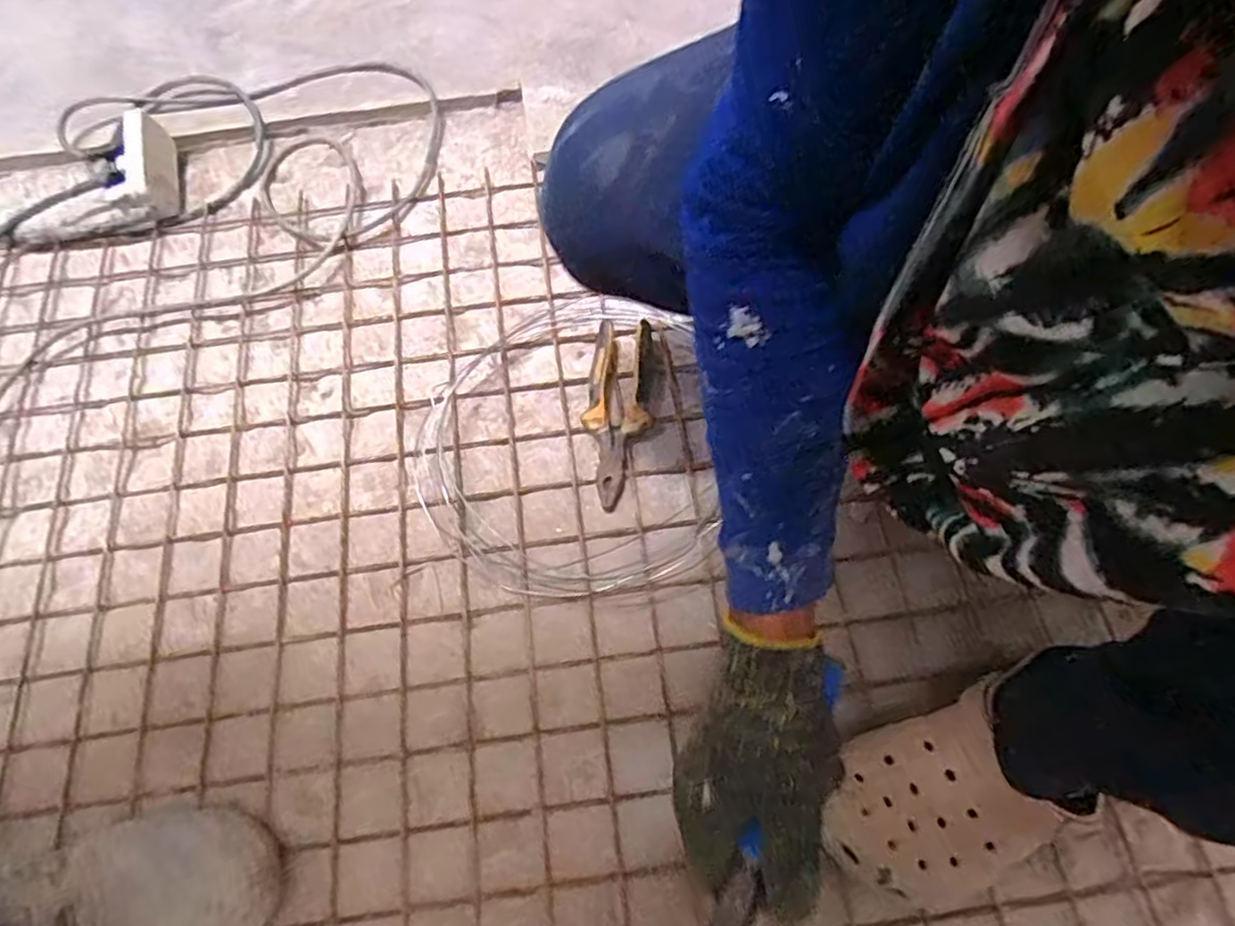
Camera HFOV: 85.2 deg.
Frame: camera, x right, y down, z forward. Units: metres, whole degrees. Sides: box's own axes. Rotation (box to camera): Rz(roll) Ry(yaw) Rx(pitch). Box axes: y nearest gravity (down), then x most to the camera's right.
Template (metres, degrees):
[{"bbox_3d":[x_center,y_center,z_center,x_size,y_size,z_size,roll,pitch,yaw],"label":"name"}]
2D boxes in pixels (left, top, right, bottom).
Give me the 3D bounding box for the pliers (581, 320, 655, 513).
[{"bbox_3d":[0.000,-0.051,0.654,0.061,0.035,0.187,8,66,5],"label":"pliers"}]

